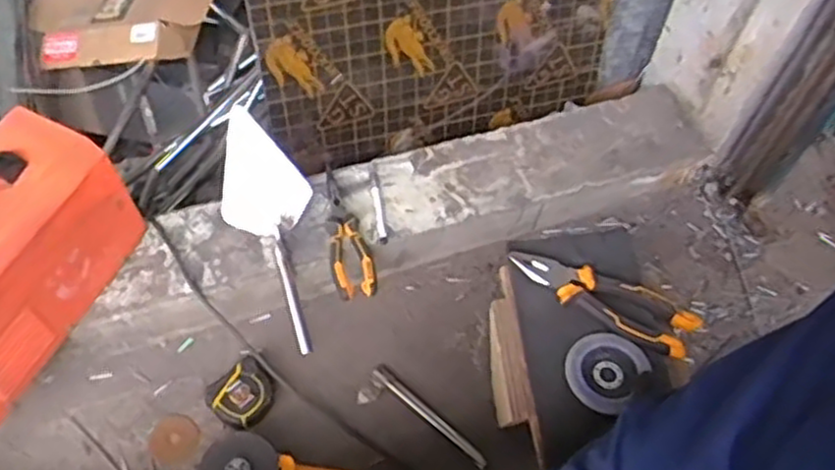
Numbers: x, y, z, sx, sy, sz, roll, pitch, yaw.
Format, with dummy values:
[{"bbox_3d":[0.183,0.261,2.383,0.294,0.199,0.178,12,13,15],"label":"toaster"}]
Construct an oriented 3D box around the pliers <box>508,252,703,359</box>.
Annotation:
[{"bbox_3d":[0.187,0.061,0.740,0.191,0.020,0.052,28,60,14],"label":"pliers"}]

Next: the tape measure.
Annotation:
[{"bbox_3d":[-0.232,0.218,0.978,0.082,0.049,0.082,39,64,19],"label":"tape measure"}]

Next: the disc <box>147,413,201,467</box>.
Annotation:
[{"bbox_3d":[-0.323,0.270,0.965,0.063,0.008,0.068,2,58,-3],"label":"disc"}]

